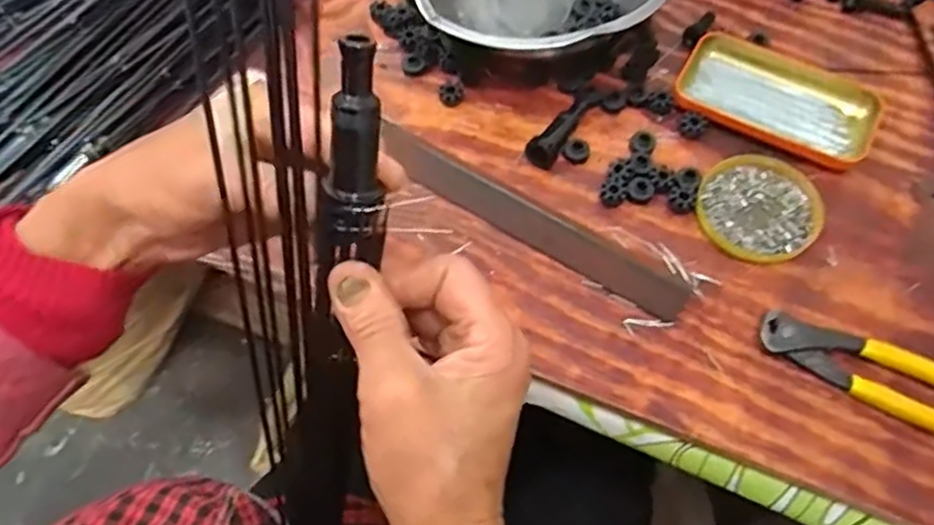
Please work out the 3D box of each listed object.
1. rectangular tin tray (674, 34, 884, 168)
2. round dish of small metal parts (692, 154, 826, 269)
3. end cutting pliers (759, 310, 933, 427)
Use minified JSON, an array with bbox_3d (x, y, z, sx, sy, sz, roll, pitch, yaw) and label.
[{"bbox_3d":[0.237,-0.125,0.537,0.144,0.017,0.079,24,63,13],"label":"rectangular tin tray"},{"bbox_3d":[0.211,-0.042,0.497,0.091,0.006,0.080,-40,67,-20],"label":"round dish of small metal parts"},{"bbox_3d":[0.265,0.072,0.433,0.163,0.014,0.039,21,62,12],"label":"end cutting pliers"}]

